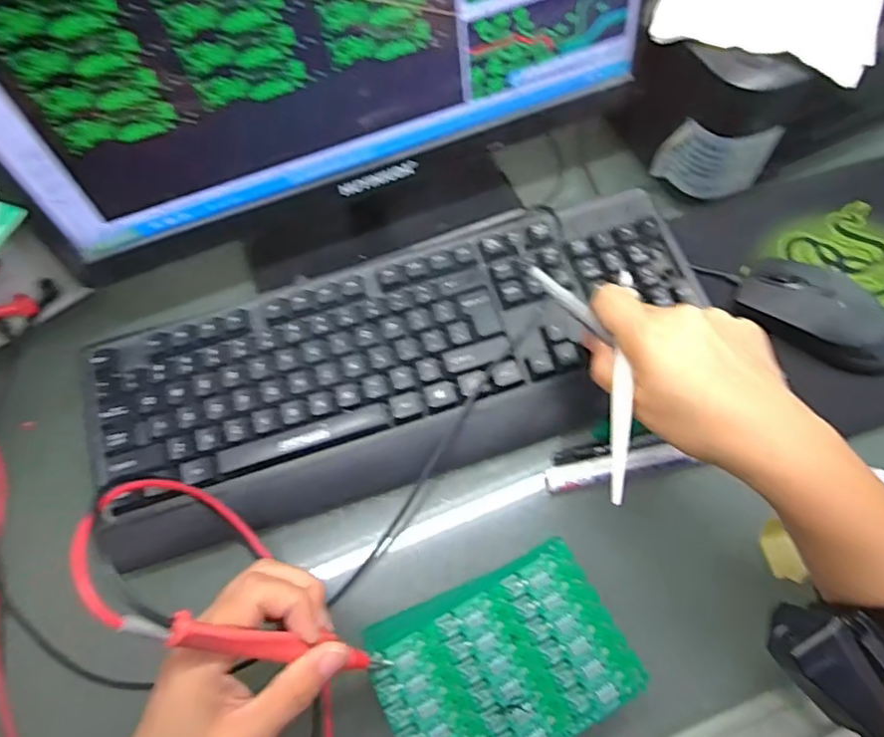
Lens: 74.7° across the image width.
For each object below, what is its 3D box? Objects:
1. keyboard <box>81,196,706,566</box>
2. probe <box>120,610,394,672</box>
[{"bbox_3d":[-0.027,-0.006,0.407,0.419,0.037,0.155,-17,64,-5],"label":"keyboard"},{"bbox_3d":[-0.076,0.129,0.274,0.018,0.145,0.013,-15,54,43],"label":"probe"}]

